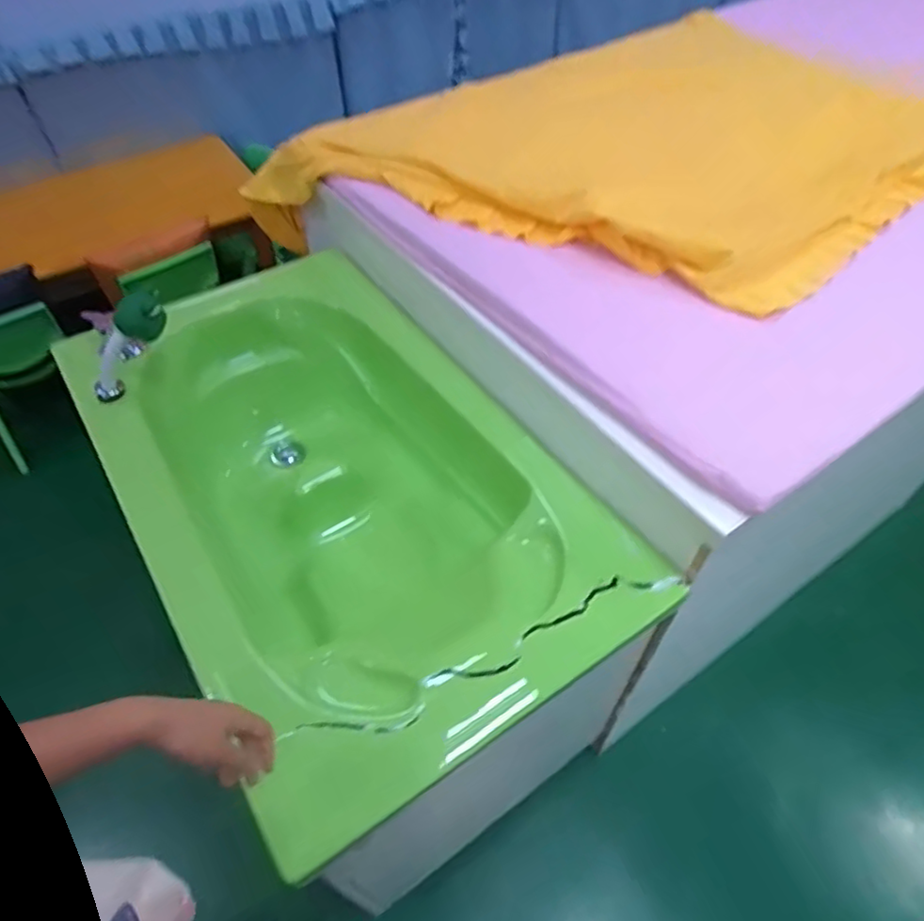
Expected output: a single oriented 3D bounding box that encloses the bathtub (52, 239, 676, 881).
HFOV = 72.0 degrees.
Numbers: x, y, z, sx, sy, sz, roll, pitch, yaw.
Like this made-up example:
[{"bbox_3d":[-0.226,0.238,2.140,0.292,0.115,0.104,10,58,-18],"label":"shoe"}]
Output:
[{"bbox_3d":[-0.210,0.083,1.030,0.550,0.287,0.914,-32,57,-23],"label":"bathtub"}]

